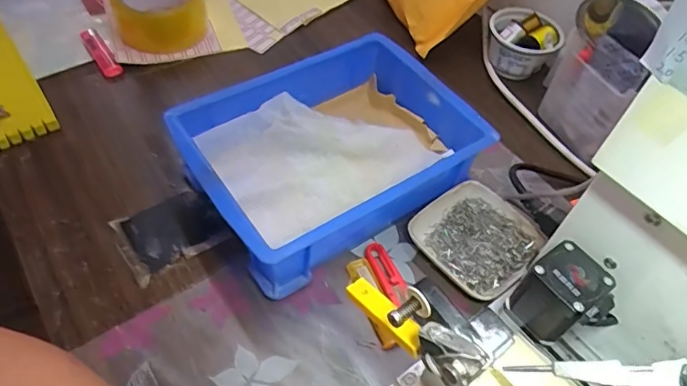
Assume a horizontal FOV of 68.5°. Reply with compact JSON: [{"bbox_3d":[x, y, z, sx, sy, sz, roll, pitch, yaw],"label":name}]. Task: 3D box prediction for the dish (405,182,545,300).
[{"bbox_3d":[0.119,0.040,0.448,0.089,0.018,0.096,-32,62,-26],"label":"dish"}]

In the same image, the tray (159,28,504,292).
[{"bbox_3d":[-0.011,-0.036,0.464,0.237,0.073,0.176,-28,60,-23],"label":"tray"}]

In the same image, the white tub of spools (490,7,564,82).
[{"bbox_3d":[0.211,-0.176,0.601,0.080,0.062,0.063,22,54,12],"label":"white tub of spools"}]

